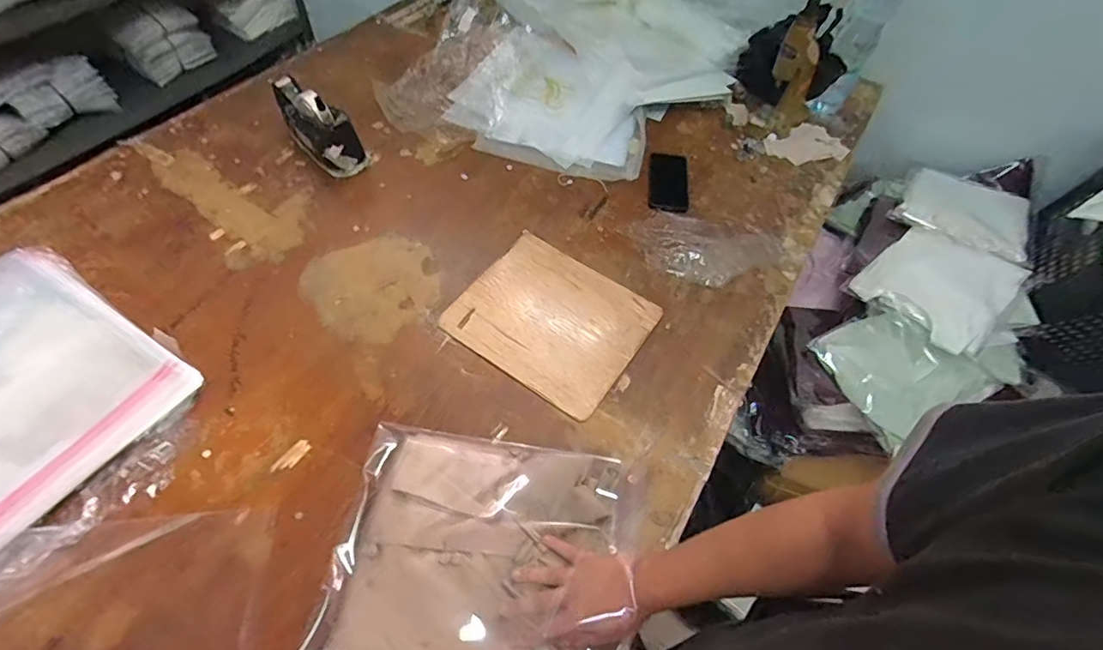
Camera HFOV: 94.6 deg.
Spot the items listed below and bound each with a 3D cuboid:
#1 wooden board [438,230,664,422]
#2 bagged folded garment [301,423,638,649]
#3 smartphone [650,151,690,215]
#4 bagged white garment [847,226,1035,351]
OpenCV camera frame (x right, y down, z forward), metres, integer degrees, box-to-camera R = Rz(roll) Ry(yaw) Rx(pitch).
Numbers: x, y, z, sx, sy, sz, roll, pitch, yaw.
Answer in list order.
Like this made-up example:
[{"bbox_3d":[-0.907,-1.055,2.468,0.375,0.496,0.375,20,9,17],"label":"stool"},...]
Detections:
[{"bbox_3d":[0.002,-0.013,0.834,0.284,0.015,0.247,32,59,16],"label":"wooden board"},{"bbox_3d":[-0.077,0.275,0.611,0.345,0.052,0.280,8,62,2],"label":"bagged folded garment"},{"bbox_3d":[0.237,-0.294,1.032,0.089,0.014,0.168,11,61,-11],"label":"smartphone"},{"bbox_3d":[0.874,-0.091,1.156,0.274,0.031,0.223,38,86,20],"label":"bagged white garment"}]

